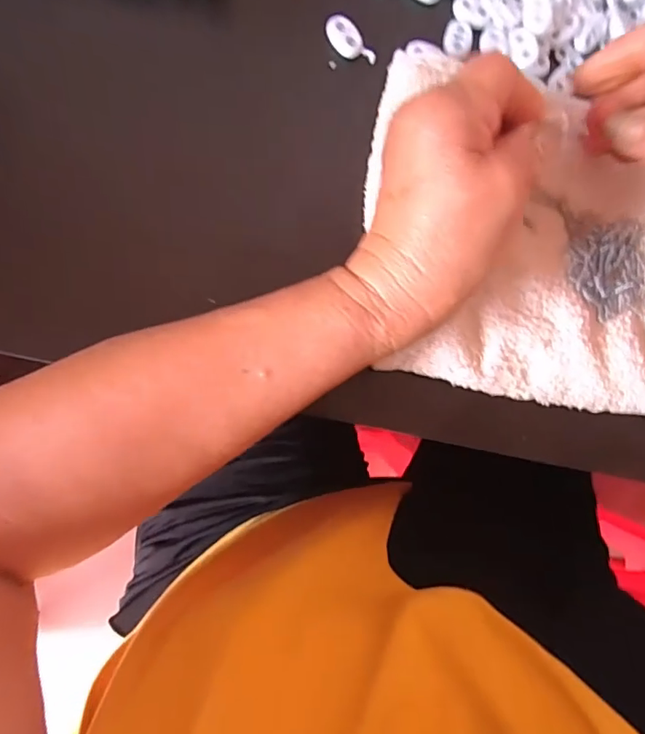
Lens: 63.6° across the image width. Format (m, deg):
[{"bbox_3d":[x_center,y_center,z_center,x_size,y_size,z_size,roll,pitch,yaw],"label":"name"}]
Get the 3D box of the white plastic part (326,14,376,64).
[{"bbox_3d":[0.015,-0.180,0.290,0.032,0.006,0.015,44,82,-1],"label":"white plastic part"}]

